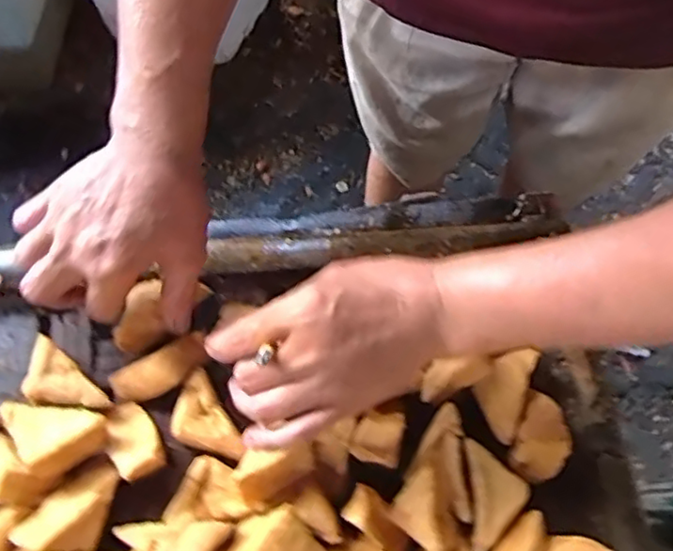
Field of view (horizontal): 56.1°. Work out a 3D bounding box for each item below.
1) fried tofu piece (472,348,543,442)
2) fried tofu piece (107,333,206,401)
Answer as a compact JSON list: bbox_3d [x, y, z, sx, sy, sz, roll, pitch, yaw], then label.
[{"bbox_3d":[0.121,0.082,0.459,0.037,0.011,0.067,21,71,7],"label":"fried tofu piece"},{"bbox_3d":[-0.128,0.068,0.451,0.071,0.021,0.031,-28,72,5],"label":"fried tofu piece"}]

